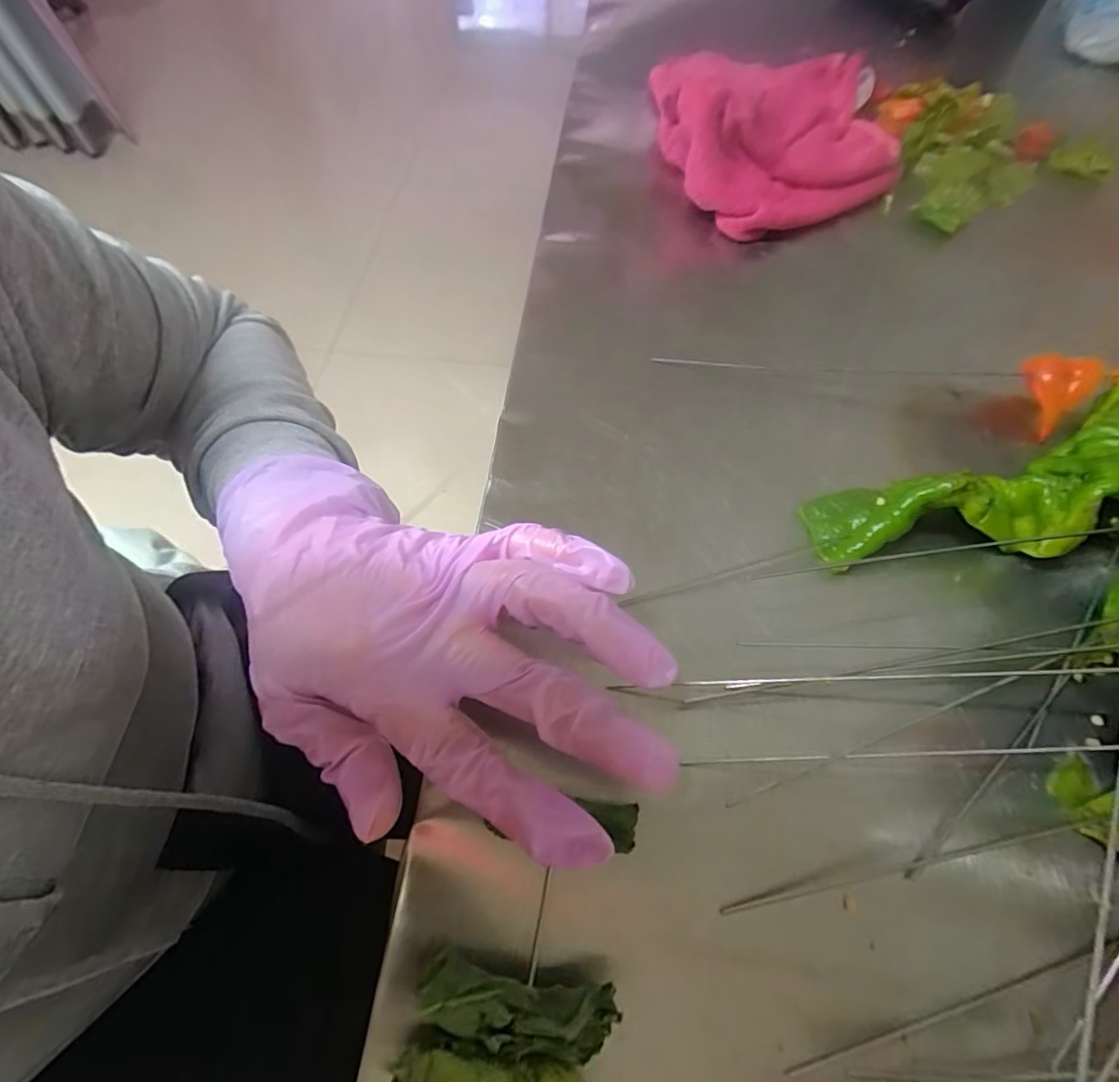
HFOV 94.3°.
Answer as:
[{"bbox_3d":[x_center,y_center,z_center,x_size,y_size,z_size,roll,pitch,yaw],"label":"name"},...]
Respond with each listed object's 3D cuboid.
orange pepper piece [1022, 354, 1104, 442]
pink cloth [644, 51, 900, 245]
[{"bbox_3d":[0.244,-0.075,0.255,0.025,0.026,0.032,-23,65,-11],"label":"orange pepper piece"},{"bbox_3d":[0.137,-0.270,0.332,0.146,0.053,0.172,2,63,1],"label":"pink cloth"}]

